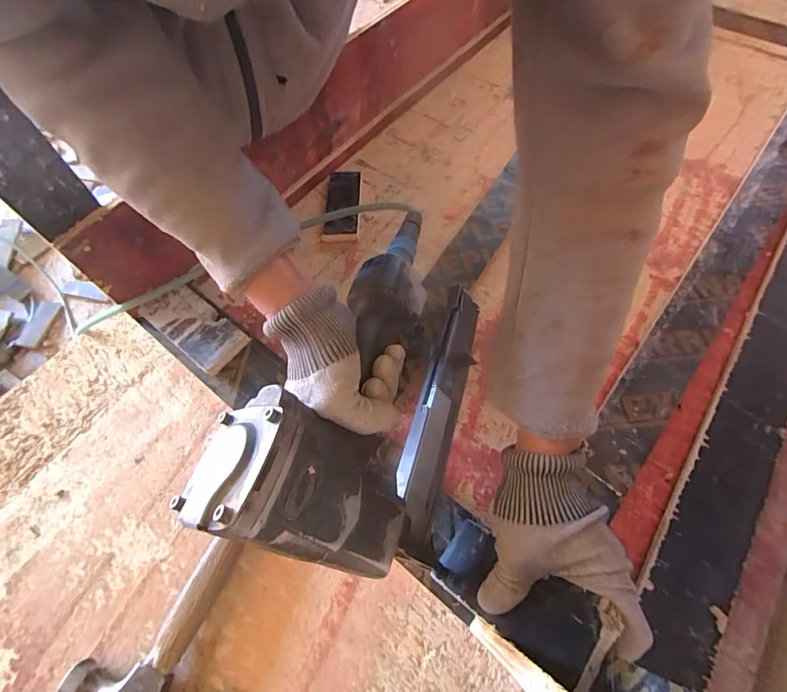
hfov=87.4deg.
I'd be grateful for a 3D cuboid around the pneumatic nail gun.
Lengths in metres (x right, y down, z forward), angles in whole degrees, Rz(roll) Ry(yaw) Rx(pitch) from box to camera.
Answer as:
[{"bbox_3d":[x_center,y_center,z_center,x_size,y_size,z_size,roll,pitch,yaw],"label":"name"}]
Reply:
[{"bbox_3d":[-0.004,0.044,0.385,0.079,0.229,0.345,-10,40,32],"label":"pneumatic nail gun"}]

